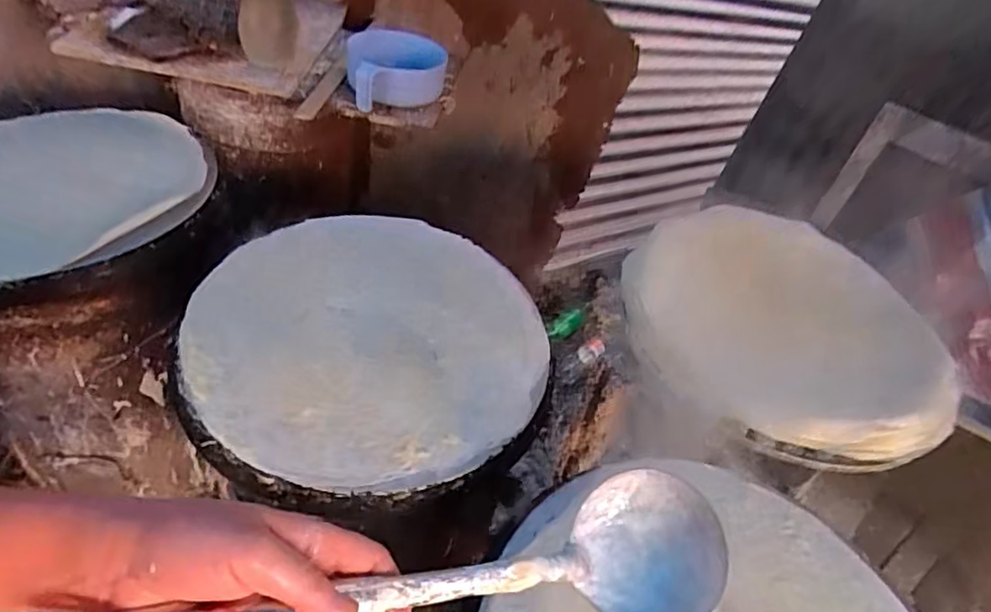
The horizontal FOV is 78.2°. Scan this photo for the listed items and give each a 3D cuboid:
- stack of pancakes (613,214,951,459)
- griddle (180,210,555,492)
[{"bbox_3d":[0.335,0.022,0.696,0.341,0.075,0.323,-10,58,-10],"label":"stack of pancakes"},{"bbox_3d":[-0.130,0.025,0.647,0.350,0.029,0.359,4,45,-4],"label":"griddle"}]

